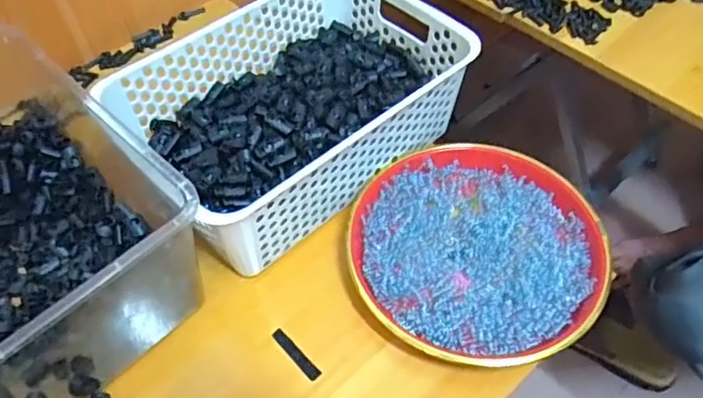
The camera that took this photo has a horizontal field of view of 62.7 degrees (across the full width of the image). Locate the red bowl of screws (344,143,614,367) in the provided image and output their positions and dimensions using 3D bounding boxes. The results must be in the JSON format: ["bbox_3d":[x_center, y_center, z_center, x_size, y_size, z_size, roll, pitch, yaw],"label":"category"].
[{"bbox_3d":[0.108,0.044,0.513,0.210,0.030,0.210,0,55,0],"label":"red bowl of screws"}]

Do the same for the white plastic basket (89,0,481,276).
[{"bbox_3d":[-0.052,-0.092,0.564,0.284,0.104,0.200,-37,61,-22],"label":"white plastic basket"}]

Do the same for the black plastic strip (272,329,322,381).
[{"bbox_3d":[-0.045,0.126,0.470,0.009,0.004,0.052,-39,63,-23],"label":"black plastic strip"}]

